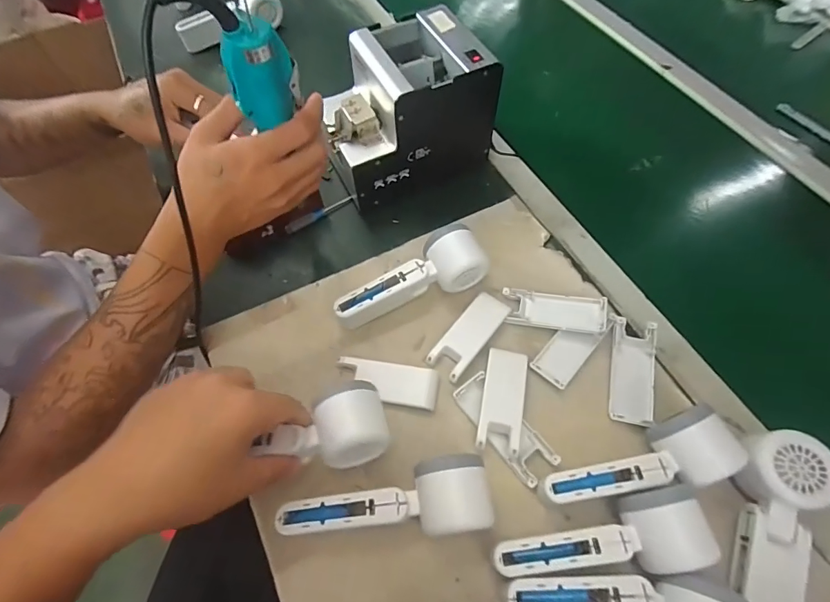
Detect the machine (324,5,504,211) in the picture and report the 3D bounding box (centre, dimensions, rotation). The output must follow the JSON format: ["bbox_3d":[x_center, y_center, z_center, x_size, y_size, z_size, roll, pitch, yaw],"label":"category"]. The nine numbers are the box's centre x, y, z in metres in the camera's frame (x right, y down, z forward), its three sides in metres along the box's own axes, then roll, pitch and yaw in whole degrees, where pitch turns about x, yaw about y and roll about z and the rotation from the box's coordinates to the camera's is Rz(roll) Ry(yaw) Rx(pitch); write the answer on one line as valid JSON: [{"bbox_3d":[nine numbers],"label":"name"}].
[{"bbox_3d":[-0.014,-0.224,0.505,0.176,0.145,0.129,-22,63,-11],"label":"machine"}]

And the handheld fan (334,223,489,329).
[{"bbox_3d":[-0.005,-0.019,0.443,0.159,0.052,0.062,-29,65,-15],"label":"handheld fan"}]

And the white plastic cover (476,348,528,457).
[{"bbox_3d":[0.083,0.092,0.400,0.038,0.014,0.097,11,62,7],"label":"white plastic cover"}]

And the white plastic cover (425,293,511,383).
[{"bbox_3d":[0.056,0.032,0.432,0.038,0.010,0.097,35,67,18],"label":"white plastic cover"}]

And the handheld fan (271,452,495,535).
[{"bbox_3d":[-0.023,0.163,0.346,0.164,0.048,0.057,-5,61,-2],"label":"handheld fan"}]

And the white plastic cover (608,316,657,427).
[{"bbox_3d":[0.214,0.069,0.413,0.039,0.018,0.102,12,62,7],"label":"white plastic cover"}]

